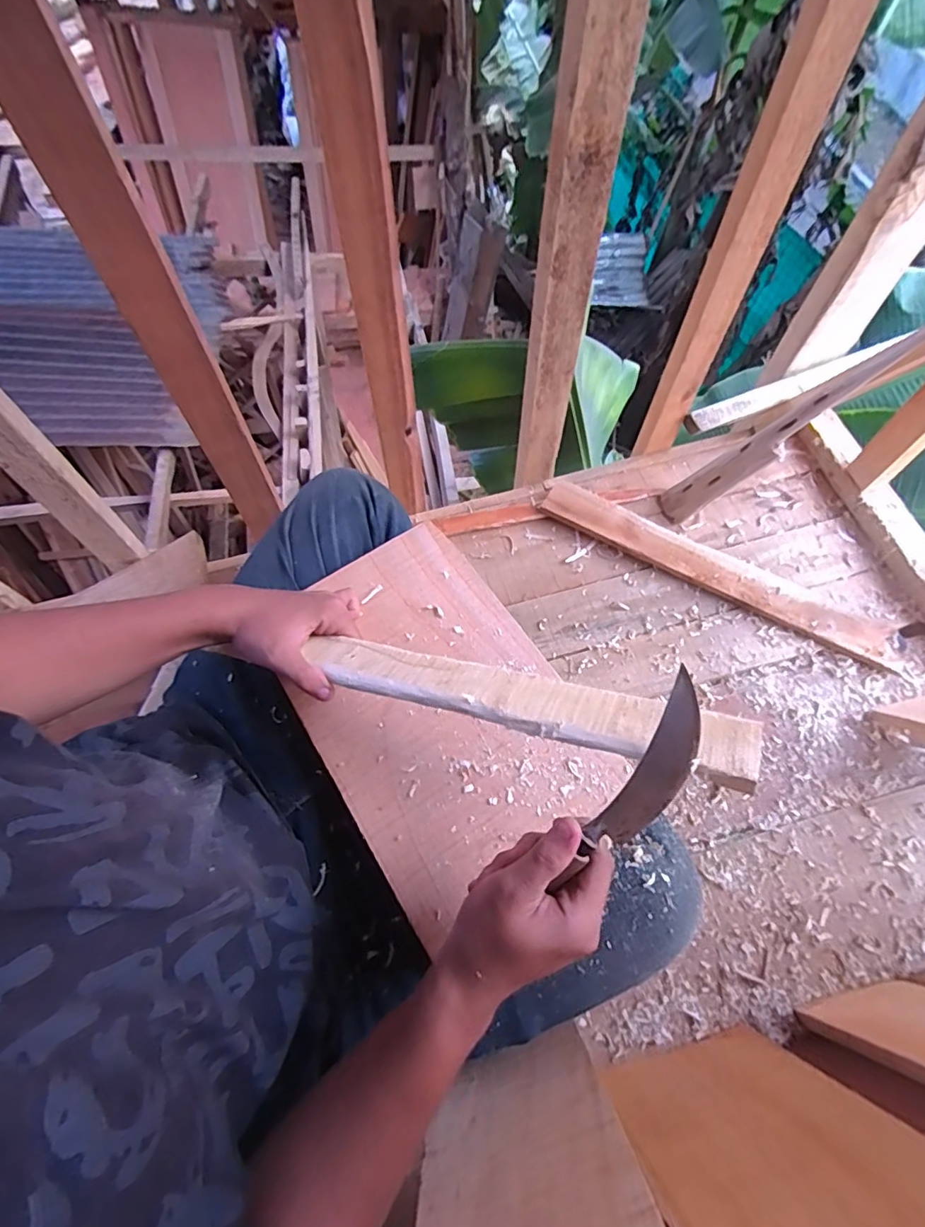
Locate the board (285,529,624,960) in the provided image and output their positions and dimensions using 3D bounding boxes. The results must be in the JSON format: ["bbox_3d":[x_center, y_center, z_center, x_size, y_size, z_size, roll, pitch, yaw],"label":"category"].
[{"bbox_3d":[-0.029,0.073,0.463,0.200,0.016,0.298,-31,67,-14],"label":"board"}]

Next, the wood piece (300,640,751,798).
[{"bbox_3d":[0.021,0.052,0.351,0.304,0.018,0.041,9,62,27],"label":"wood piece"}]

